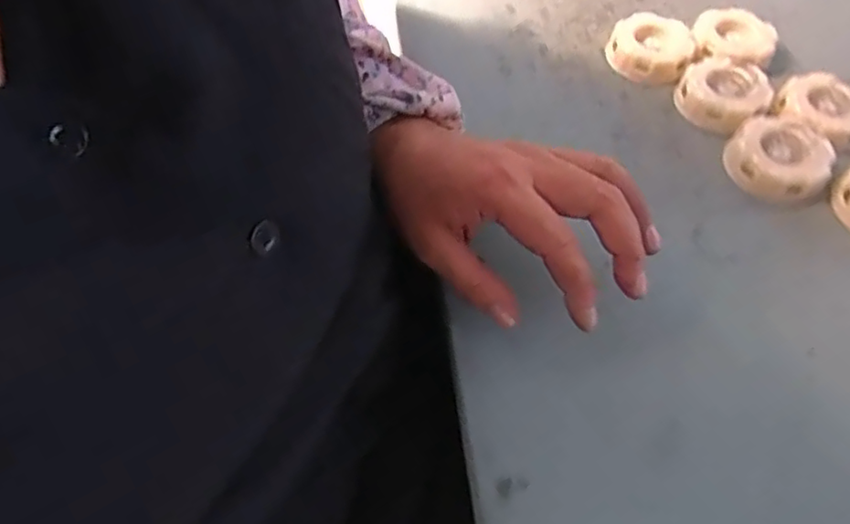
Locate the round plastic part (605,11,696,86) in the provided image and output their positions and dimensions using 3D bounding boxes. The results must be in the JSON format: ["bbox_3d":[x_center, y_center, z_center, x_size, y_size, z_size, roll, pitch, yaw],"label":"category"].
[{"bbox_3d":[0.171,-0.164,0.473,0.061,0.016,0.064,-1,56,1],"label":"round plastic part"}]

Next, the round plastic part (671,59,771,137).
[{"bbox_3d":[0.211,-0.120,0.443,0.059,0.021,0.058,-1,56,1],"label":"round plastic part"}]

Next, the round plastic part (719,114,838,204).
[{"bbox_3d":[0.232,-0.069,0.409,0.057,0.019,0.063,-23,59,-13],"label":"round plastic part"}]

